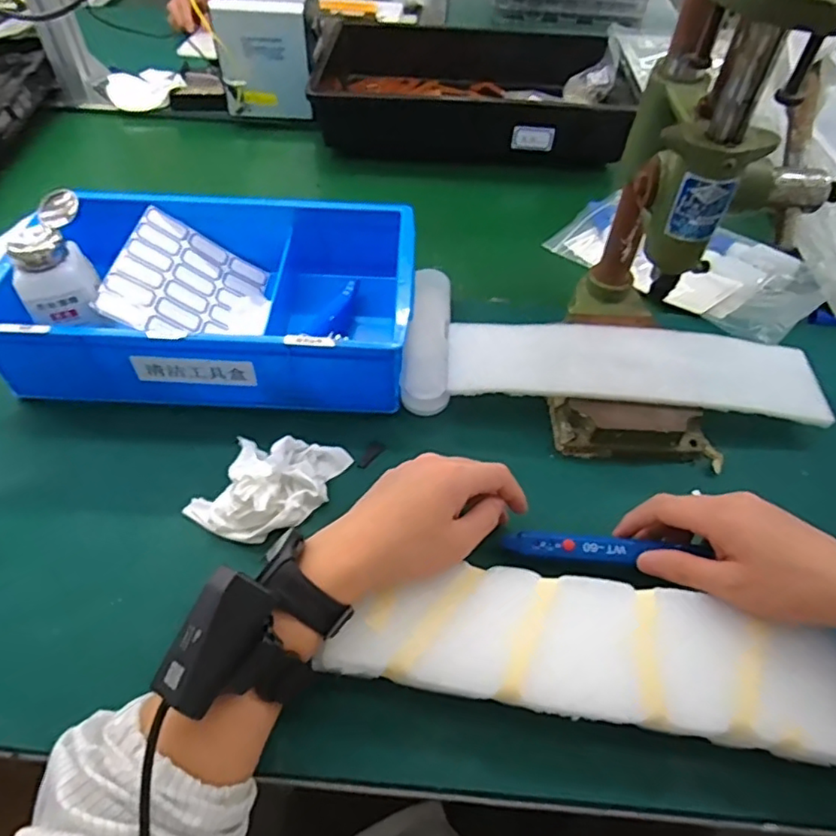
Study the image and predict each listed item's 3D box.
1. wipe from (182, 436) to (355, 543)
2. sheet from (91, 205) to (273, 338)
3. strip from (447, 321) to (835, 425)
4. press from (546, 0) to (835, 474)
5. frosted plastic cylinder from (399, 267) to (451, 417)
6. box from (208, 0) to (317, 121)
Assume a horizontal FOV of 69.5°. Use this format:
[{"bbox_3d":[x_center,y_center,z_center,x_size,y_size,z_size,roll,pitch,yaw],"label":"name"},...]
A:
[{"bbox_3d":[-0.117,0.045,0.473,0.089,0.035,0.105,21,53,14],"label":"wipe"},{"bbox_3d":[-0.210,-0.121,0.569,0.136,0.010,0.148,26,46,-24],"label":"sheet"},{"bbox_3d":[0.193,-0.050,0.547,0.328,0.017,0.086,5,71,2],"label":"strip"},{"bbox_3d":[0.213,-0.162,0.415,0.139,0.418,0.187,14,51,9],"label":"press"},{"bbox_3d":[0.008,-0.079,0.594,0.047,0.033,0.173,2,51,0],"label":"frosted plastic cylinder"},{"bbox_3d":[-0.206,-0.513,0.843,0.128,0.133,0.127,2,51,0],"label":"box"}]

